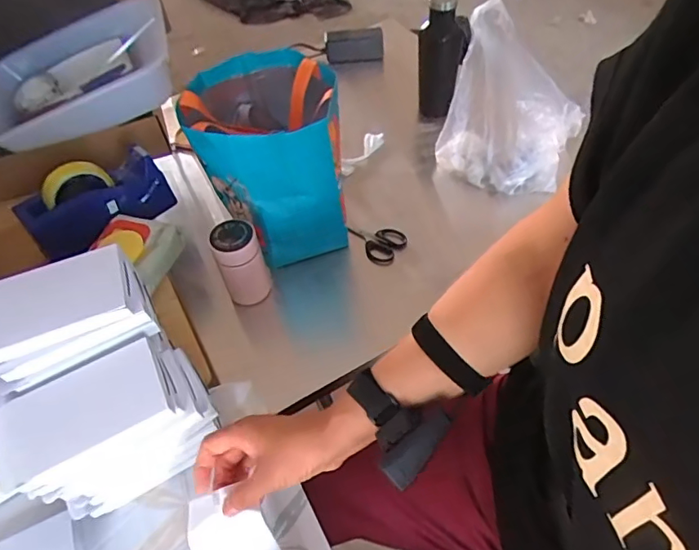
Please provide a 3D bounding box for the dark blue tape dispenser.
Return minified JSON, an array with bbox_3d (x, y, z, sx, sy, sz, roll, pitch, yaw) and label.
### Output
[{"bbox_3d":[-0.361,-0.109,0.743,0.085,0.104,0.205,32,46,26],"label":"dark blue tape dispenser"}]

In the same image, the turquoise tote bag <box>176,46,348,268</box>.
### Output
[{"bbox_3d":[-0.118,-0.168,0.774,0.203,0.252,0.208,-10,52,-3],"label":"turquoise tote bag"}]

